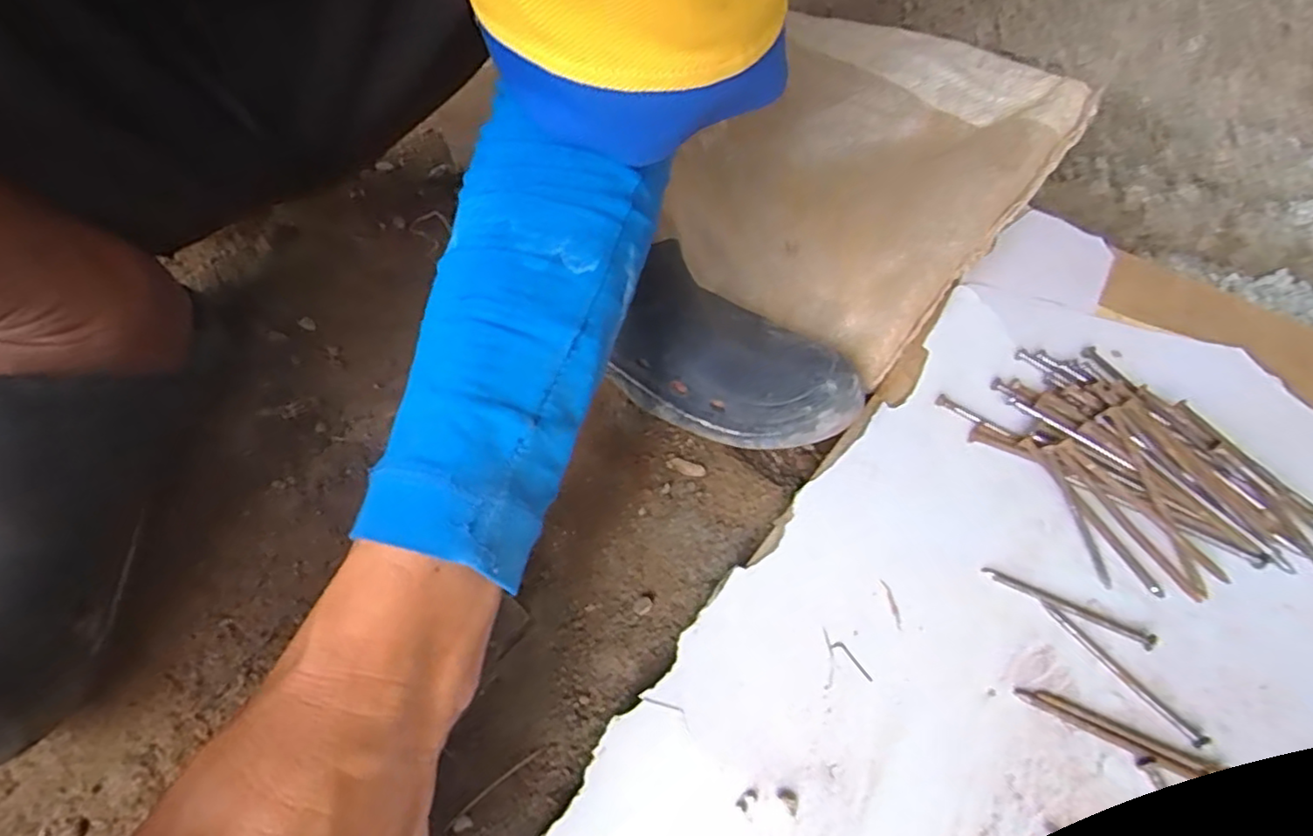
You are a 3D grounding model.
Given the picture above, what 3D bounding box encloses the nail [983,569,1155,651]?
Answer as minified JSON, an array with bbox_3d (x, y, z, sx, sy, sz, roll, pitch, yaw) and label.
[{"bbox_3d":[0.195,0.089,0.314,0.077,0.004,0.007,23,51,15],"label":"nail"}]

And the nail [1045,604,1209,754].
[{"bbox_3d":[0.208,0.113,0.298,0.008,0.007,0.076,-26,55,-25],"label":"nail"}]

